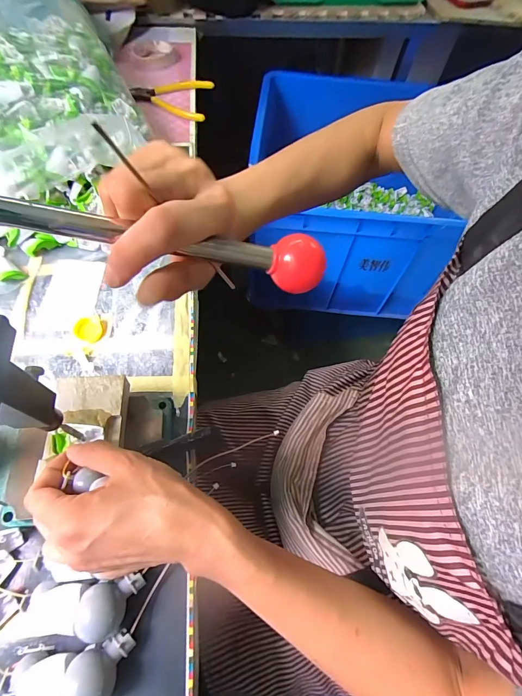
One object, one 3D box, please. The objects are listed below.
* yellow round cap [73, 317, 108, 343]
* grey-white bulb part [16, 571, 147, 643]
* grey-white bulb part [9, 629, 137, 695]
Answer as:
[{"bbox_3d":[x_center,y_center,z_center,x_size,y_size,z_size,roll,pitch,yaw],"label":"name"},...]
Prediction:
[{"bbox_3d":[-0.191,-0.021,0.390,0.032,0.008,0.030,1,63,-3],"label":"yellow round cap"},{"bbox_3d":[-0.142,0.203,0.272,0.089,0.029,0.037,-1,63,-4],"label":"grey-white bulb part"},{"bbox_3d":[-0.138,0.241,0.256,0.082,0.030,0.039,-10,64,-8],"label":"grey-white bulb part"}]

